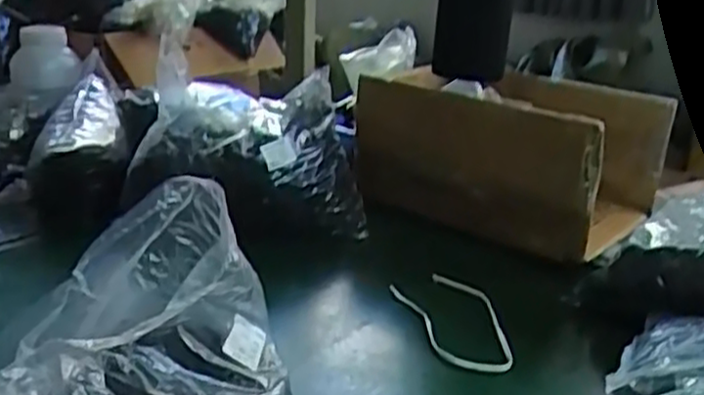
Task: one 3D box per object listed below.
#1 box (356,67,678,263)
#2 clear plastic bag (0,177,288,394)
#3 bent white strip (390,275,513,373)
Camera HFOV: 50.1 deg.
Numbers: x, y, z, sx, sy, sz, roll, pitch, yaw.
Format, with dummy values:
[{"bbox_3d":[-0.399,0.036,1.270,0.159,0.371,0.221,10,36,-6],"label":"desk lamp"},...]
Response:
[{"bbox_3d":[0.212,-0.064,1.015,0.337,0.169,0.282,17,25,33],"label":"box"},{"bbox_3d":[-0.125,0.102,0.476,0.180,0.195,0.123,-3,21,-14],"label":"clear plastic bag"},{"bbox_3d":[0.103,0.117,0.737,0.084,0.018,0.164,-5,22,-20],"label":"bent white strip"}]

